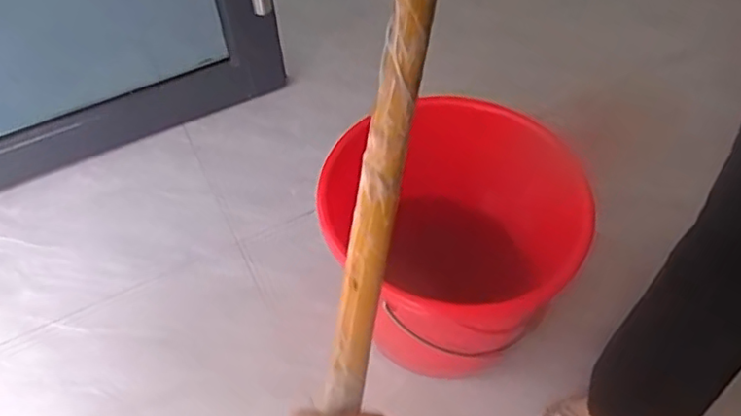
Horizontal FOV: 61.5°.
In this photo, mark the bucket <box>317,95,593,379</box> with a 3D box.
[{"bbox_3d":[0.128,0.043,0.930,0.373,0.249,0.338,-5,54,-2],"label":"bucket"}]

